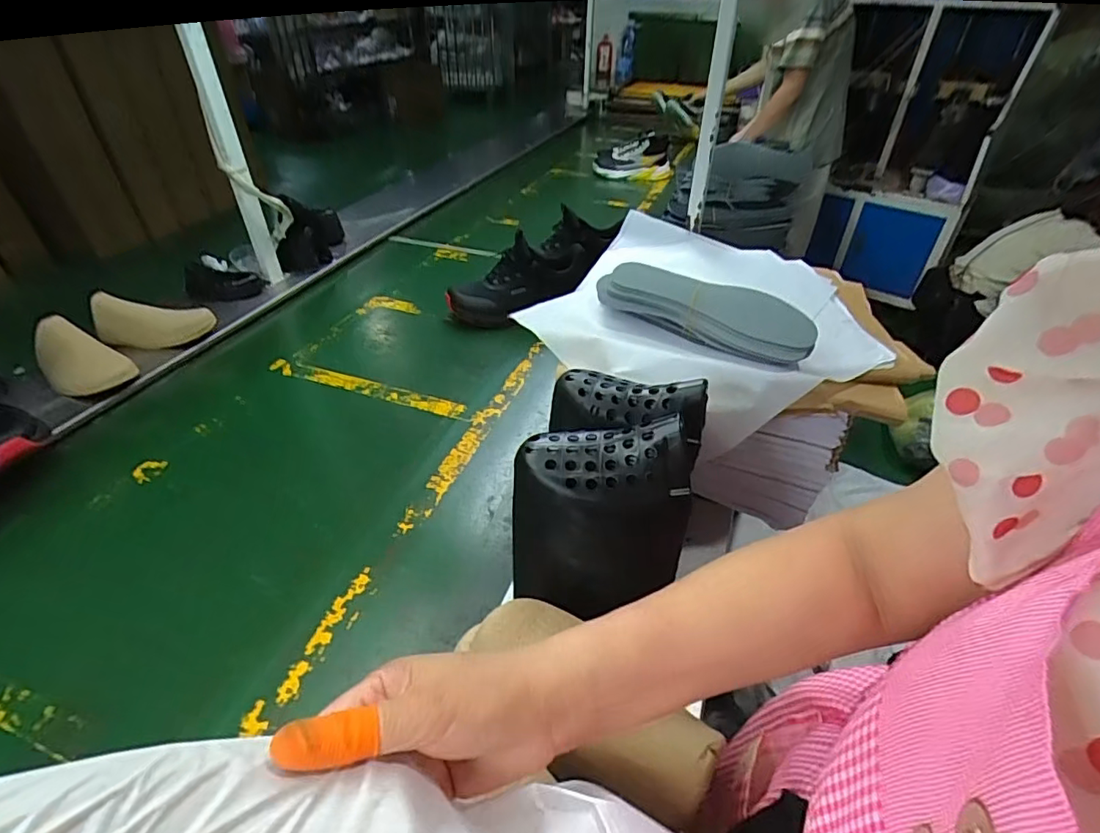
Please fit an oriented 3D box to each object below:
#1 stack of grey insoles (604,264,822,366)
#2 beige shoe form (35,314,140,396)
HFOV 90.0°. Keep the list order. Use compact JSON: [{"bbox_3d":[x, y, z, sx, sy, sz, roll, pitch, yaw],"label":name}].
[{"bbox_3d":[0.180,-0.131,0.660,0.265,0.054,0.082,22,42,22],"label":"stack of grey insoles"},{"bbox_3d":[-0.828,-0.104,0.965,0.178,0.098,0.080,17,41,17],"label":"beige shoe form"}]

